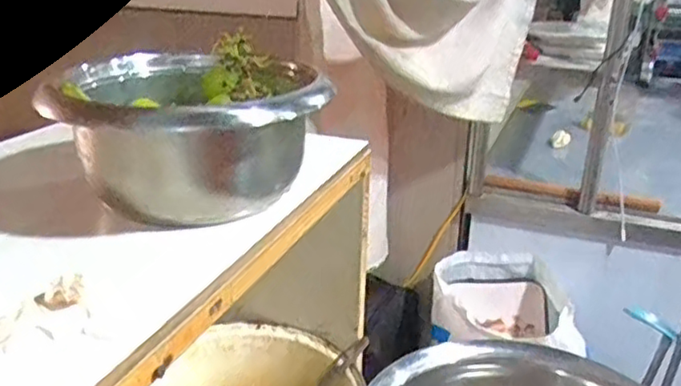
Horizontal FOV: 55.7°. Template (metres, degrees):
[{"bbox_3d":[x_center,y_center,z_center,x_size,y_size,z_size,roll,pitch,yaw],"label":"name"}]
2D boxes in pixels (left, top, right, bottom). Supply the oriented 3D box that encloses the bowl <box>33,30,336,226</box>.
[{"bbox_3d":[-0.113,-0.046,0.467,0.183,0.092,0.152,-14,27,-33],"label":"bowl"}]

